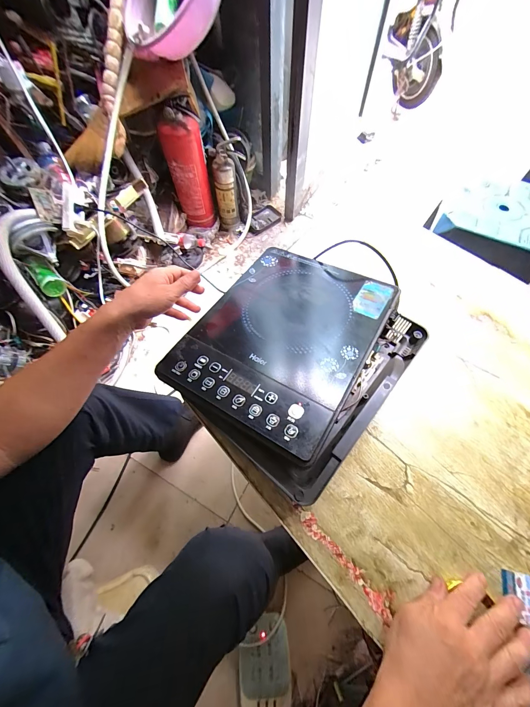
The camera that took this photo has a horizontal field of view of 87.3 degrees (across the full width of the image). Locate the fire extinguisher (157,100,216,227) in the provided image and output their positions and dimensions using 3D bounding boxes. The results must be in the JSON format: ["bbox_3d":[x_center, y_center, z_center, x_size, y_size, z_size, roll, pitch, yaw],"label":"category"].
[{"bbox_3d":[-0.289,-0.686,1.074,0.142,0.394,0.131,-21,66,-8],"label":"fire extinguisher"}]

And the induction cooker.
[{"bbox_3d":[0.046,-0.019,0.463,0.329,0.087,0.360,37,71,17],"label":"induction cooker"}]

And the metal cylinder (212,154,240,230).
[{"bbox_3d":[-0.161,-0.662,1.177,0.086,0.302,0.071,-7,65,-2],"label":"metal cylinder"}]

